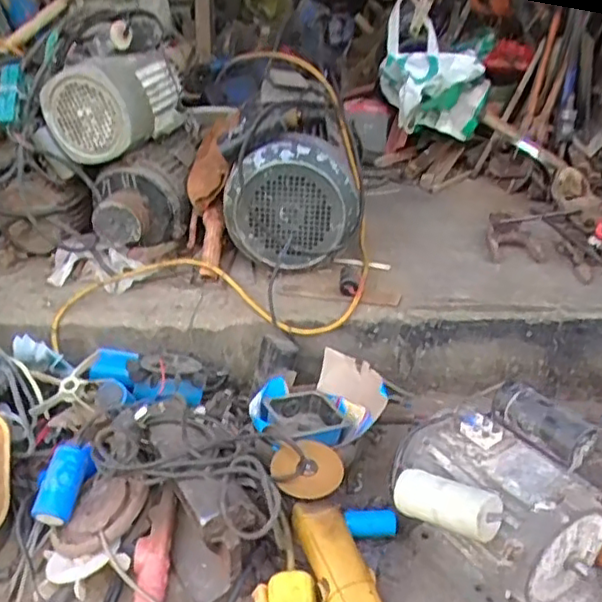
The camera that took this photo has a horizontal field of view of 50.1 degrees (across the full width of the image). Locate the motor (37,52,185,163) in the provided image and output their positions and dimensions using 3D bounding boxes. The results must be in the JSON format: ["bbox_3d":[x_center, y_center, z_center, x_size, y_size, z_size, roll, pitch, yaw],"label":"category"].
[{"bbox_3d":[-0.376,-0.413,1.324,0.182,0.167,0.267,4,29,13],"label":"motor"}]

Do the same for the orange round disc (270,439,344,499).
[{"bbox_3d":[0.009,0.230,0.886,0.095,0.014,0.085,-10,50,-13],"label":"orange round disc"}]

